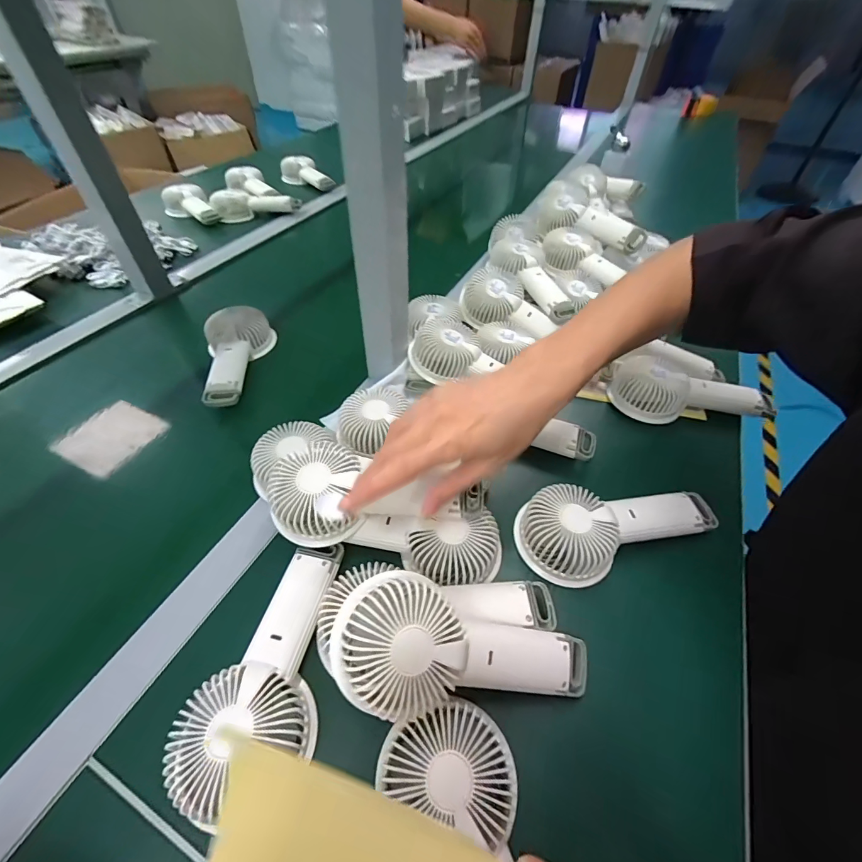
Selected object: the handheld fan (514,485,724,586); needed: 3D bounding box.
[{"bbox_3d":[0.172,0.081,0.374,0.183,0.037,0.082,-12,51,-12],"label":"handheld fan"}]

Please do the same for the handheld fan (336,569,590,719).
[{"bbox_3d":[0.029,0.149,0.279,0.188,0.032,0.074,17,48,-15],"label":"handheld fan"}]

